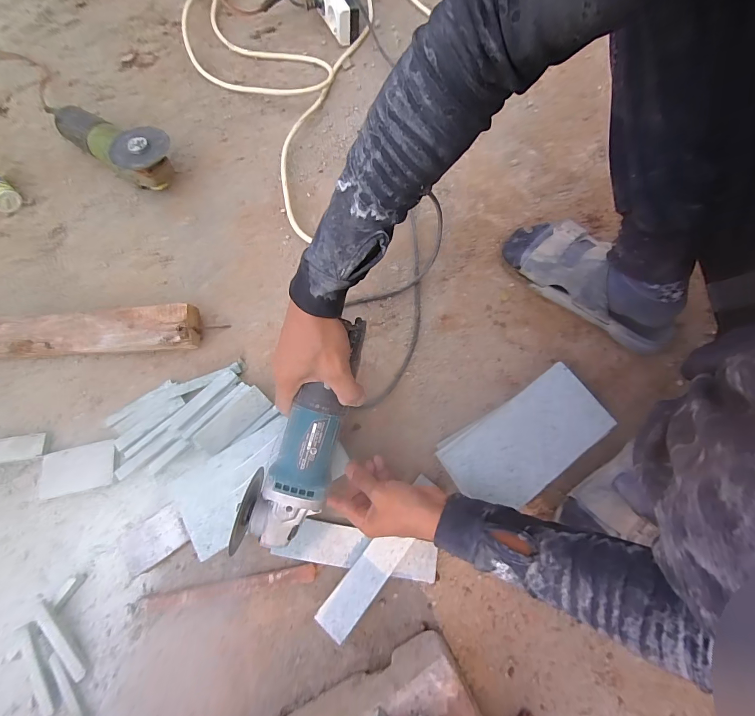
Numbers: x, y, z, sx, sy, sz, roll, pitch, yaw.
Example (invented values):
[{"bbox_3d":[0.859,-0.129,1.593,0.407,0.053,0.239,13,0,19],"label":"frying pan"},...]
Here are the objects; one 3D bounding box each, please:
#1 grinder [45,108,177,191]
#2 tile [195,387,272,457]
[{"bbox_3d":[-0.442,-0.366,0.615,0.265,0.090,0.084,35,77,12],"label":"grinder"},{"bbox_3d":[-0.189,0.083,0.485,0.099,0.006,0.039,-43,110,-10],"label":"tile"}]

